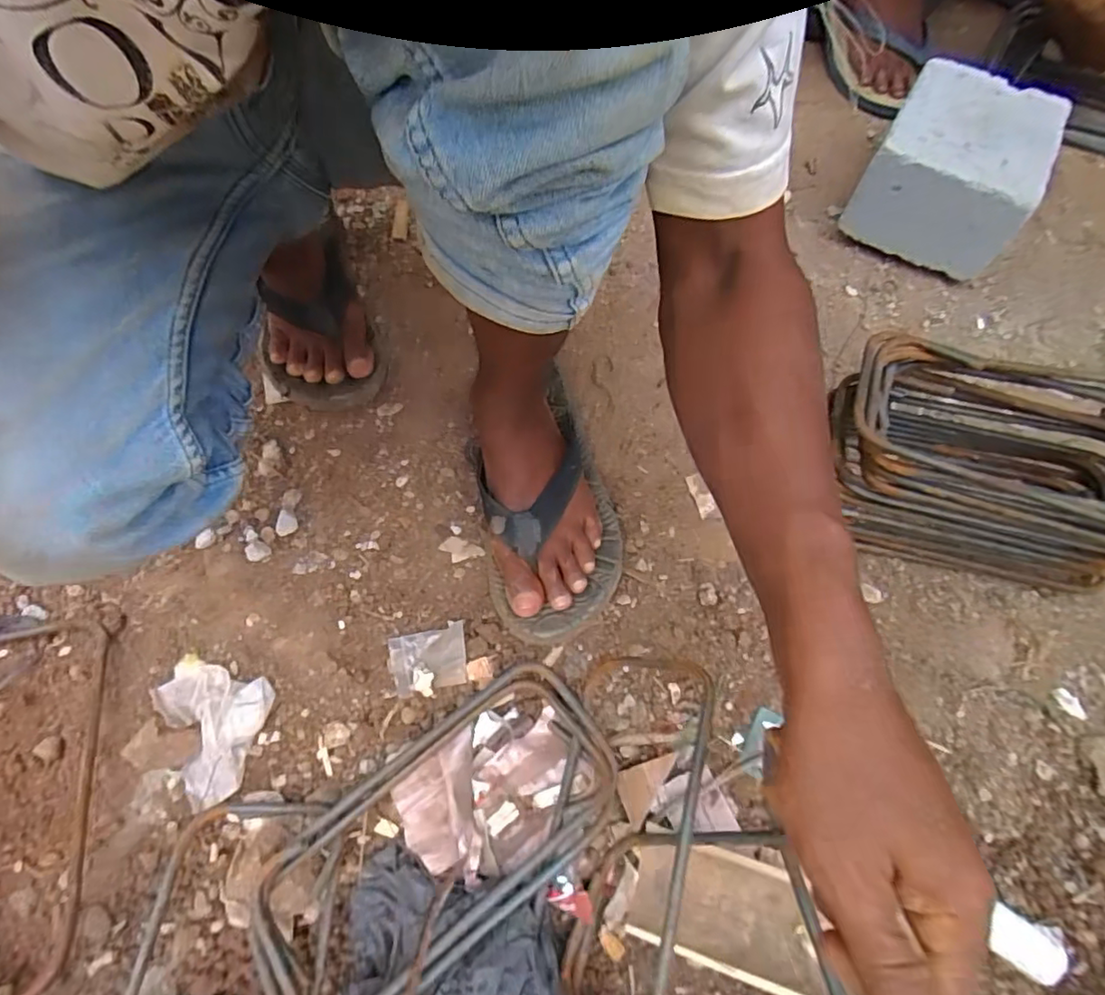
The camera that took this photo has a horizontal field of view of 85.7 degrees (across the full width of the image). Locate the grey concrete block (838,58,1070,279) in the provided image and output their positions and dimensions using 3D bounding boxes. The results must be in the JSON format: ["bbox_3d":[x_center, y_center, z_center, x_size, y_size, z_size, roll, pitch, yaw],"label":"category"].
[{"bbox_3d":[0.431,-0.353,0.642,0.155,0.092,0.225,31,69,15],"label":"grey concrete block"}]

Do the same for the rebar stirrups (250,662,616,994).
[{"bbox_3d":[-0.075,0.229,0.399,0.255,0.044,0.128,-36,69,-15],"label":"rebar stirrups"}]

